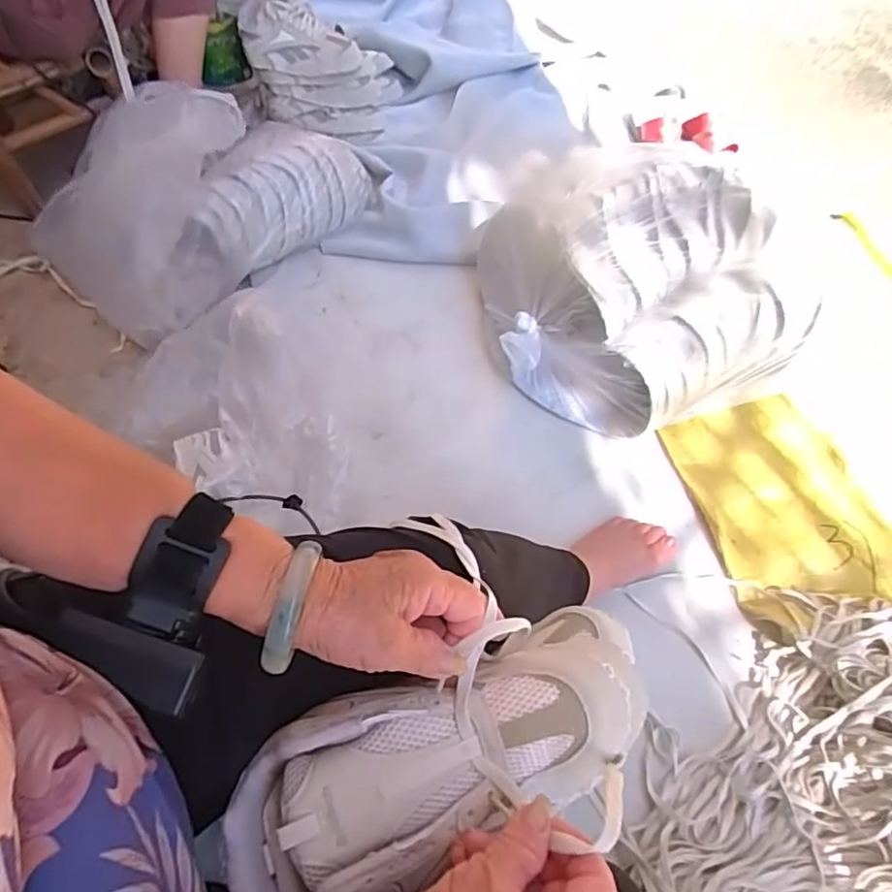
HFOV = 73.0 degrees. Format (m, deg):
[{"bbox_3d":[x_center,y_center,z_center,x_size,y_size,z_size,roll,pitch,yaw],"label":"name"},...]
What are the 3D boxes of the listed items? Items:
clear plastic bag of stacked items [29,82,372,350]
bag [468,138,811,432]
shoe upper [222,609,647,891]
[{"bbox_3d":[-0.408,-0.423,0.998,0.299,0.251,0.494,38,68,21],"label":"clear plastic bag of stacked items"},{"bbox_3d":[0.264,-0.249,0.899,0.402,0.208,0.417,-16,61,-7],"label":"bag"},{"bbox_3d":[0.006,0.180,0.347,0.256,0.100,0.105,-21,61,-15],"label":"shoe upper"}]

